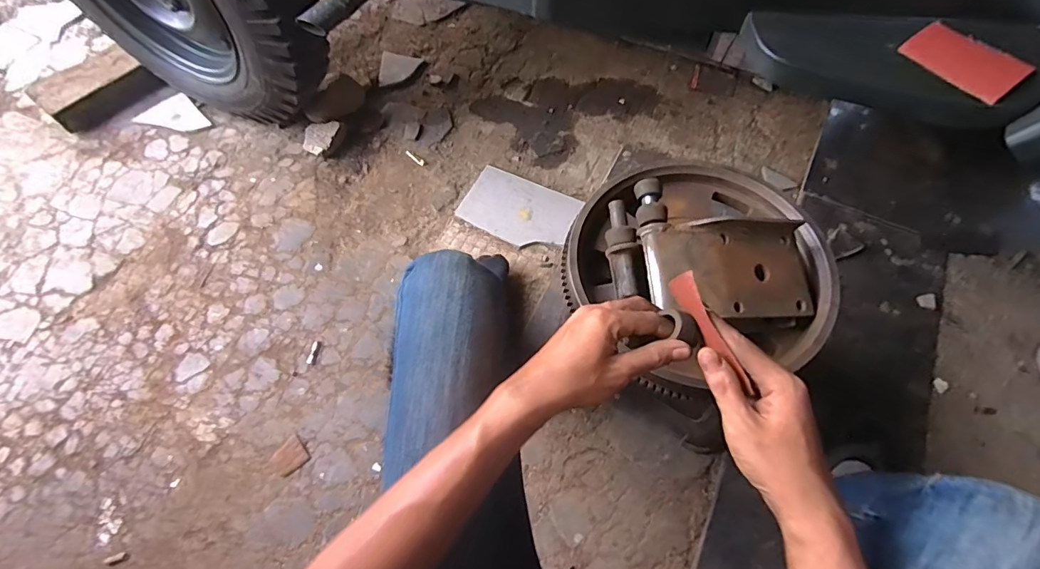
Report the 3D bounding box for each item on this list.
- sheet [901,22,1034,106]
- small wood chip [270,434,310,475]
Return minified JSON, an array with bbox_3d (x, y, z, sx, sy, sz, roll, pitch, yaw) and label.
[{"bbox_3d":[0.449,-0.227,0.484,0.071,0.009,0.103,-31,67,-14],"label":"sheet"},{"bbox_3d":[-0.398,0.297,0.825,0.057,0.011,0.049,-38,67,-18],"label":"small wood chip"}]

